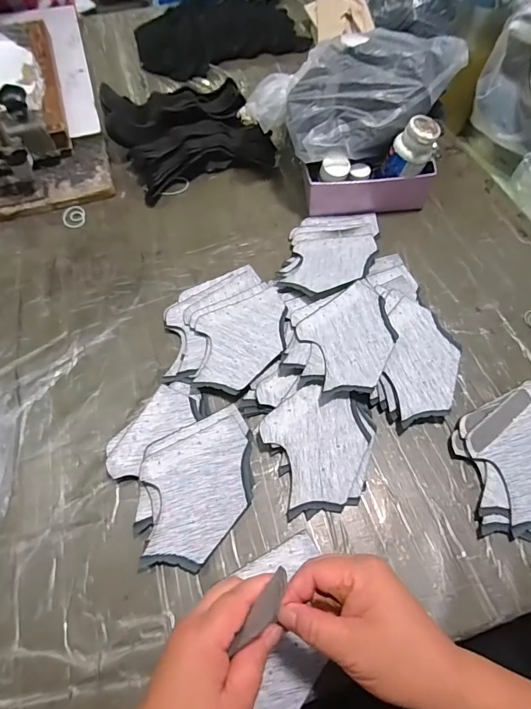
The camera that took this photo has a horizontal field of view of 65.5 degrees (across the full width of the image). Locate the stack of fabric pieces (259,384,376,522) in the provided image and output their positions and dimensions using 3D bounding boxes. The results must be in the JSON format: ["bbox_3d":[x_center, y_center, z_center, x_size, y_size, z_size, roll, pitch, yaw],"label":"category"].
[{"bbox_3d":[0.060,0.091,0.418,0.111,0.018,0.118,-19,60,-10],"label":"stack of fabric pieces"}]

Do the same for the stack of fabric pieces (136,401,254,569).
[{"bbox_3d":[-0.068,0.124,0.401,0.105,0.014,0.144,0,58,2],"label":"stack of fabric pieces"}]

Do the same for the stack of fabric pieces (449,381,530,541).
[{"bbox_3d":[0.246,0.102,0.404,0.110,0.017,0.136,-5,58,-1],"label":"stack of fabric pieces"}]

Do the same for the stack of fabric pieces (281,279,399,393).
[{"bbox_3d":[0.082,-0.021,0.467,0.116,0.024,0.136,3,59,4],"label":"stack of fabric pieces"}]

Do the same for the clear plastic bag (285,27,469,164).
[{"bbox_3d":[0.137,-0.327,0.520,0.213,0.089,0.105,-7,61,-4],"label":"clear plastic bag"}]

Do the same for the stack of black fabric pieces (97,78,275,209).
[{"bbox_3d":[-0.118,-0.341,0.648,0.231,0.077,0.172,-19,60,-10],"label":"stack of black fabric pieces"}]

